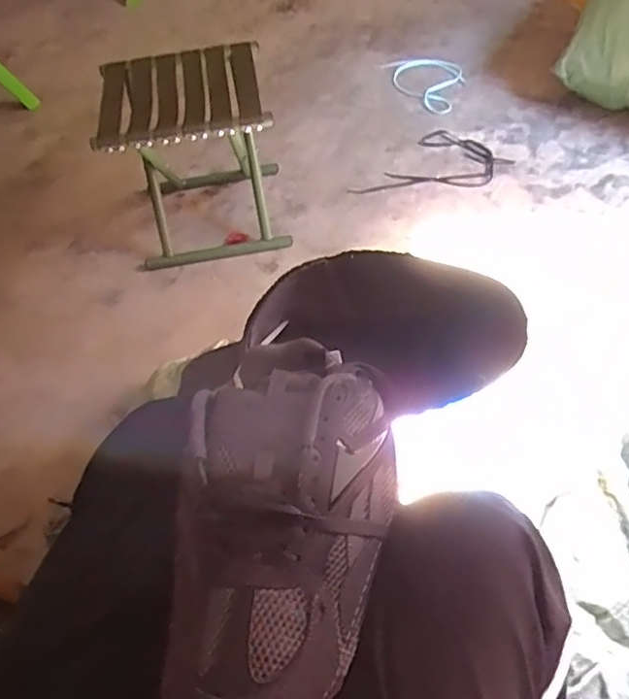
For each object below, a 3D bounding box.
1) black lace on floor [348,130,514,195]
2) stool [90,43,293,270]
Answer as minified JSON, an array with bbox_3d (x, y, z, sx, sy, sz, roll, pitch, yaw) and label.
[{"bbox_3d":[0.271,-0.403,1.317,0.309,0.015,0.220,-39,54,-19],"label":"black lace on floor"},{"bbox_3d":[-0.240,-0.385,1.180,0.312,0.306,0.334,-10,54,-2],"label":"stool"}]

